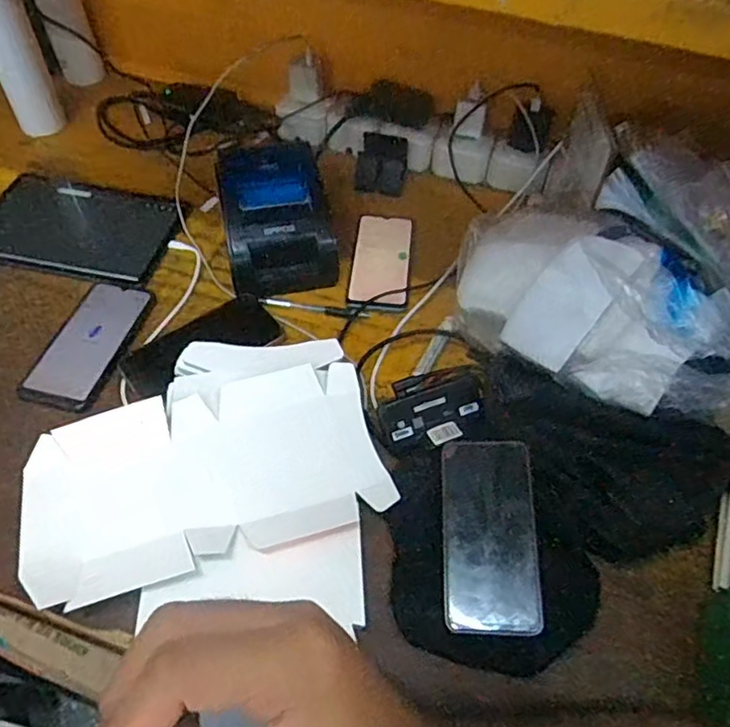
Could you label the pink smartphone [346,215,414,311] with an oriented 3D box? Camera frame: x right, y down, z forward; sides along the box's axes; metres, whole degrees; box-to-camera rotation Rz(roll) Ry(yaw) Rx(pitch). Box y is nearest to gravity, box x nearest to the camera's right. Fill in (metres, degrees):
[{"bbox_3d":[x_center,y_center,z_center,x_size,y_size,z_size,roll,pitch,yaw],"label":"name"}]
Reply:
[{"bbox_3d":[0.022,-0.132,0.767,0.077,0.014,0.171,5,52,0],"label":"pink smartphone"}]

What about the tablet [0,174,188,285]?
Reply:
[{"bbox_3d":[-0.368,-0.177,0.777,0.246,0.013,0.164,11,52,5],"label":"tablet"}]

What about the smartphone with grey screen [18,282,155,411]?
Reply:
[{"bbox_3d":[-0.301,-0.025,0.665,0.083,0.005,0.173,11,52,5],"label":"smartphone with grey screen"}]

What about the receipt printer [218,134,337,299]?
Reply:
[{"bbox_3d":[-0.105,-0.175,0.726,0.127,0.101,0.152,-9,53,-10],"label":"receipt printer"}]

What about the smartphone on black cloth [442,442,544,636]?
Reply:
[{"bbox_3d":[0.107,0.146,0.520,0.077,0.005,0.158,-5,64,13],"label":"smartphone on black cloth"}]

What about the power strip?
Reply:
[{"bbox_3d":[0.060,-0.315,0.865,0.390,0.059,0.064,16,53,9],"label":"power strip"}]

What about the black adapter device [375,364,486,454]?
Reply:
[{"bbox_3d":[0.065,0.044,0.588,0.098,0.019,0.070,-19,79,-12],"label":"black adapter device"}]

